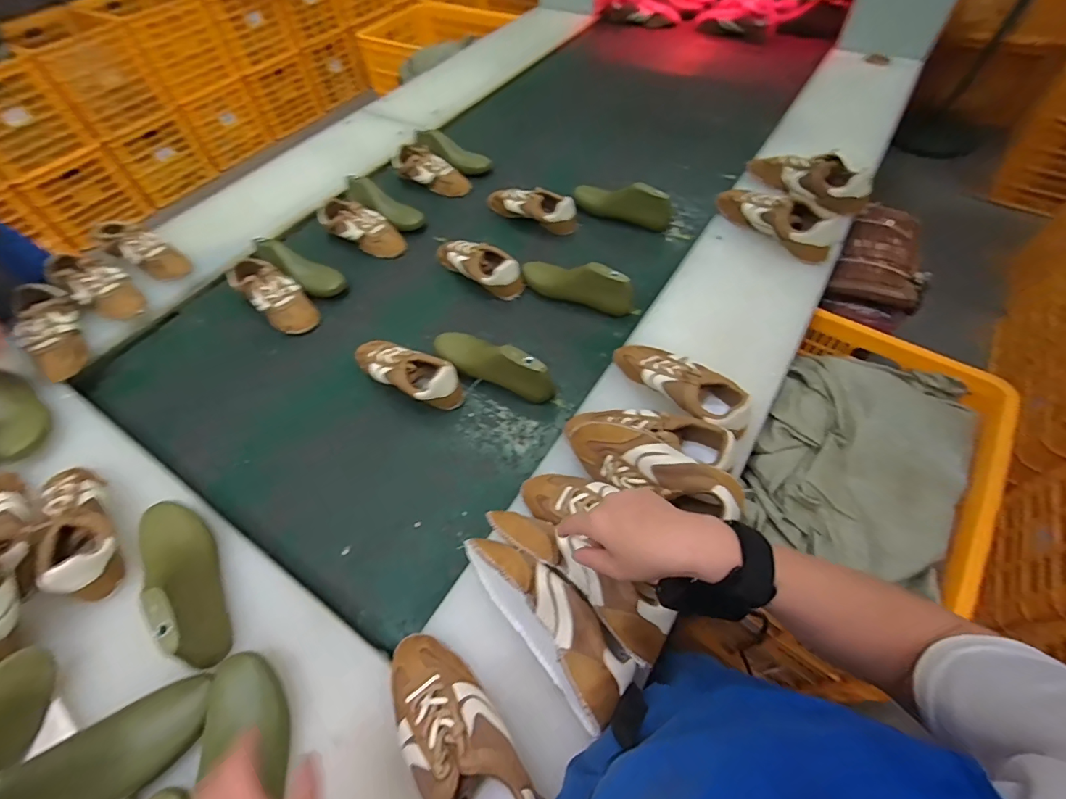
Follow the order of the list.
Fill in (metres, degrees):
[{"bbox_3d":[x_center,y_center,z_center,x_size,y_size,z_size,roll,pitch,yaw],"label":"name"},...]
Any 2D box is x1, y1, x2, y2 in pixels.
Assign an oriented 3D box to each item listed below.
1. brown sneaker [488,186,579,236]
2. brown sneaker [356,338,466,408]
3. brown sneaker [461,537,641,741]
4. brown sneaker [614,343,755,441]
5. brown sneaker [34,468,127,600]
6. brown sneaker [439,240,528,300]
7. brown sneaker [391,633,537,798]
[{"bbox_3d":[-0.006,-0.440,1.057,0.235,0.073,0.072,24,61,19],"label":"brown sneaker"},{"bbox_3d":[-0.223,-0.052,0.797,0.227,0.066,0.084,26,61,20],"label":"brown sneaker"},{"bbox_3d":[0.016,0.235,0.505,0.072,0.073,0.217,-36,61,-19],"label":"brown sneaker"},{"bbox_3d":[0.218,-0.027,0.689,0.080,0.077,0.227,-40,62,-21],"label":"brown sneaker"},{"bbox_3d":[-0.610,0.171,0.610,0.086,0.060,0.203,-37,61,-20],"label":"brown sneaker"},{"bbox_3d":[-0.116,-0.278,0.942,0.219,0.069,0.075,35,65,24],"label":"brown sneaker"},{"bbox_3d":[-0.078,0.340,0.463,0.086,0.090,0.211,-34,60,-18],"label":"brown sneaker"}]

